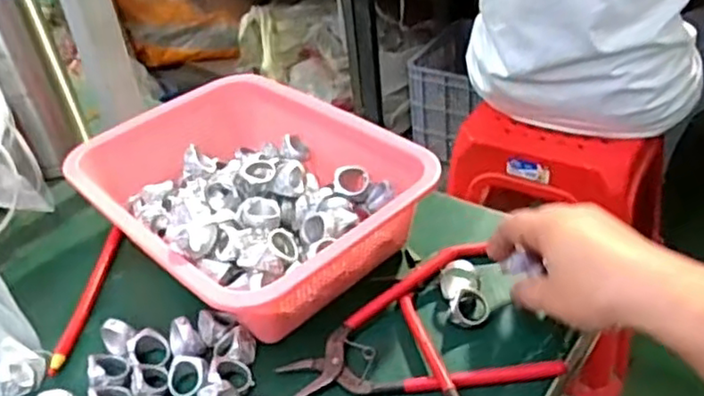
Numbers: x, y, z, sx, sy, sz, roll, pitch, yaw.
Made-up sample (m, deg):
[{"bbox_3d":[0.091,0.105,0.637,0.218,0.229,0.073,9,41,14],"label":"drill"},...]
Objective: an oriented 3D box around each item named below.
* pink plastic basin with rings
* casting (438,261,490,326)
[{"bbox_3d":[-0.088,-0.008,0.518,0.186,0.076,0.254,-32,43,-30],"label":"pink plastic basin with rings"},{"bbox_3d":[0.076,0.064,0.448,0.026,0.020,0.041,-8,36,-1],"label":"casting"}]

